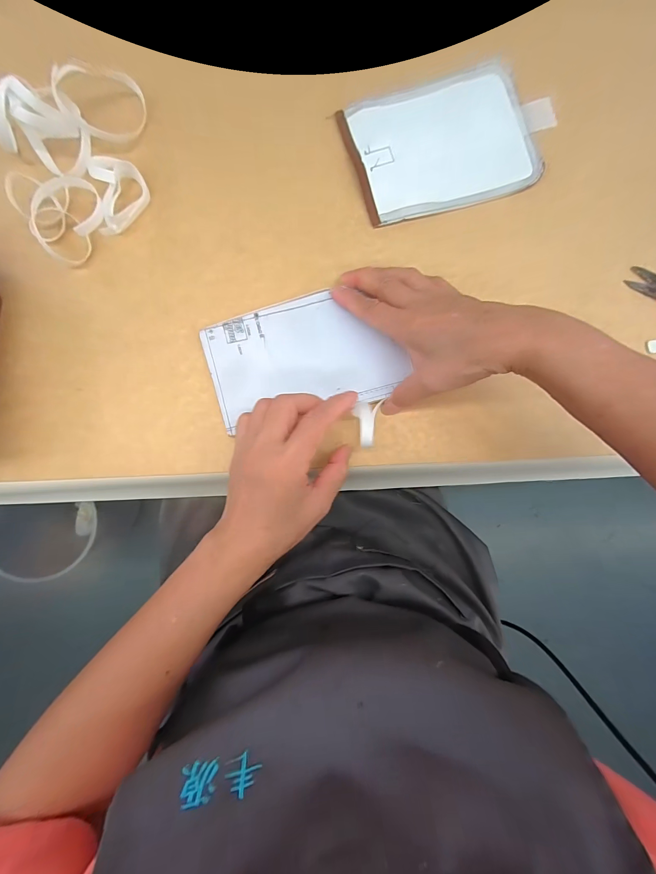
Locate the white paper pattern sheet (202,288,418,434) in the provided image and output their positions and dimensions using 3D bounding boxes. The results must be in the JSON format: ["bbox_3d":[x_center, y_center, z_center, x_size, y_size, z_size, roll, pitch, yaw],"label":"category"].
[{"bbox_3d":[-0.021,-0.075,0.317,0.173,0.006,0.105,-14,87,-4],"label":"white paper pattern sheet"}]

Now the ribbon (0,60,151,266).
[{"bbox_3d":[-0.217,-0.250,0.300,0.156,0.044,0.126,-38,92,-3],"label":"ribbon"}]

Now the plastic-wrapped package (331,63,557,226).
[{"bbox_3d":[0.125,-0.295,0.343,0.206,0.009,0.126,-21,90,-4],"label":"plastic-wrapped package"}]

